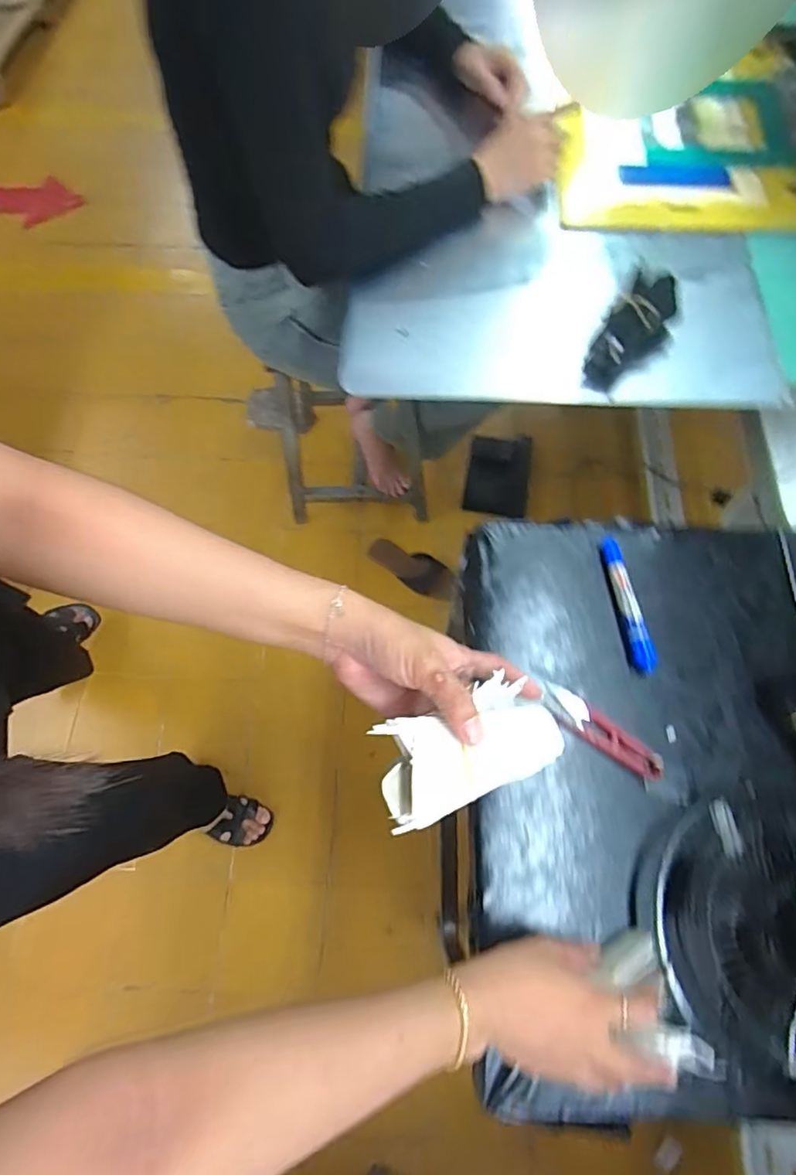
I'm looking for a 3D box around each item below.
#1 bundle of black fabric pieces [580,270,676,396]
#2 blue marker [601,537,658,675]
[{"bbox_3d":[0.250,-0.271,0.619,0.062,0.086,0.102,39,73,15],"label":"bundle of black fabric pieces"},{"bbox_3d":[0.228,0.016,0.570,0.020,0.018,0.136,-9,68,-3],"label":"blue marker"}]

